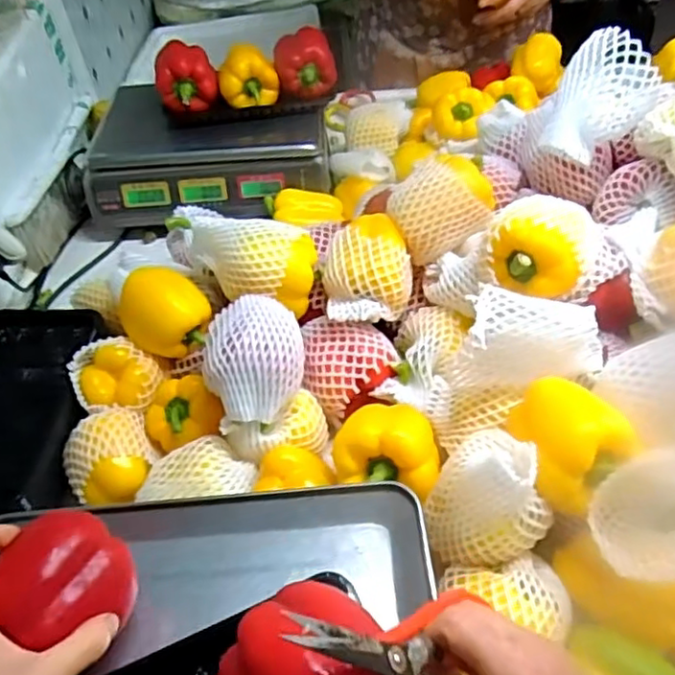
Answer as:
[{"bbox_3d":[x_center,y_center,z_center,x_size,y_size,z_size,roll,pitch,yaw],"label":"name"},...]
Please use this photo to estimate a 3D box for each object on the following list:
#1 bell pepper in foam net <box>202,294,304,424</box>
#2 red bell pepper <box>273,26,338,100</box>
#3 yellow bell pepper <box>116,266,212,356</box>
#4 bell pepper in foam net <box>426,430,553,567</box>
[{"bbox_3d":[-0.071,0.024,0.569,0.089,0.077,0.103,-13,46,-7],"label":"bell pepper in foam net"},{"bbox_3d":[-0.044,-0.394,0.905,0.086,0.074,0.079,-7,45,-1],"label":"red bell pepper"},{"bbox_3d":[-0.169,-0.024,0.630,0.083,0.068,0.070,-20,47,-14],"label":"yellow bell pepper"},{"bbox_3d":[0.114,0.117,0.478,0.077,0.102,0.079,-30,50,-22],"label":"bell pepper in foam net"}]

